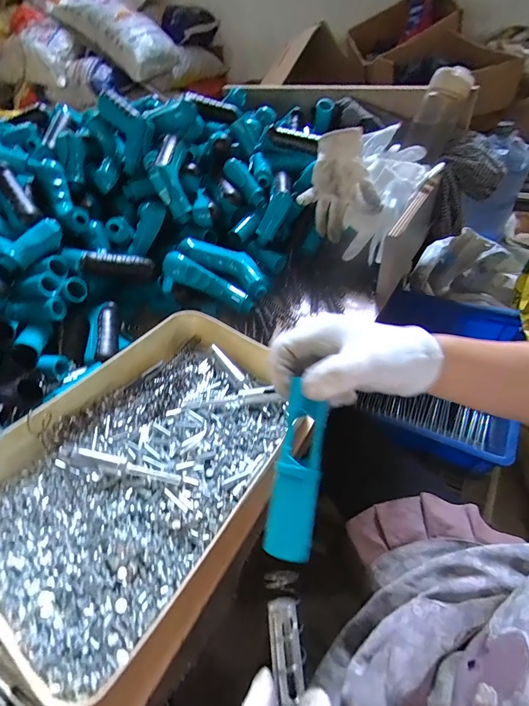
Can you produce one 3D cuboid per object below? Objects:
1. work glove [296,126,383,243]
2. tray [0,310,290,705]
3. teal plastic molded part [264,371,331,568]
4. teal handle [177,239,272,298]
[{"bbox_3d":[0.110,-0.260,0.555,0.122,0.154,0.061,-19,19,0],"label":"work glove"},{"bbox_3d":[-0.116,0.094,0.360,0.234,0.069,0.330,23,52,27],"label":"tray"},{"bbox_3d":[0.024,0.080,0.249,0.030,0.023,0.114,7,76,14],"label":"teal plastic molded part"},{"bbox_3d":[-0.056,-0.141,0.546,0.141,0.030,0.059,27,48,-6],"label":"teal handle"}]

